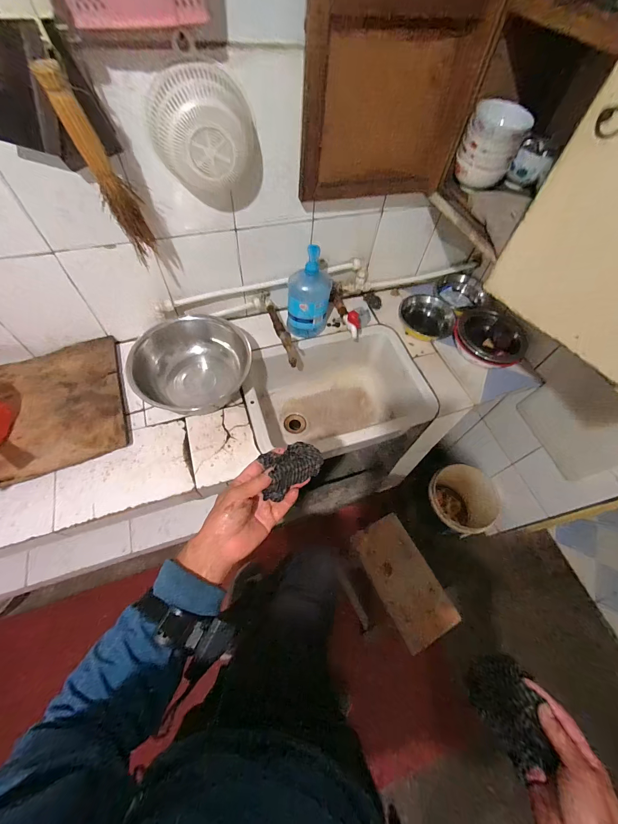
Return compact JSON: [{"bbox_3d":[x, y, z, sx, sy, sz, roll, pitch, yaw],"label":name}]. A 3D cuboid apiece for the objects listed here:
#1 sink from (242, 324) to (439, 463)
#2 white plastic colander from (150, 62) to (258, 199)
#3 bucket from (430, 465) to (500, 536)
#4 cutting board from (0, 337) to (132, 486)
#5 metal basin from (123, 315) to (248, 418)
[{"bbox_3d":[0.076,-0.038,1.023,0.525,0.197,0.374,-15,62,-12],"label":"sink"},{"bbox_3d":[-0.190,-0.512,0.605,0.184,0.198,0.084,-17,63,-13],"label":"white plastic colander"},{"bbox_3d":[0.624,0.390,1.382,0.273,0.250,0.274,2,60,-3],"label":"bucket"},{"bbox_3d":[-0.759,-0.002,0.801,0.535,0.068,0.389,-16,64,-16],"label":"cutting board"},{"bbox_3d":[-0.312,-0.122,0.862,0.231,0.130,0.277,41,66,18],"label":"metal basin"}]

